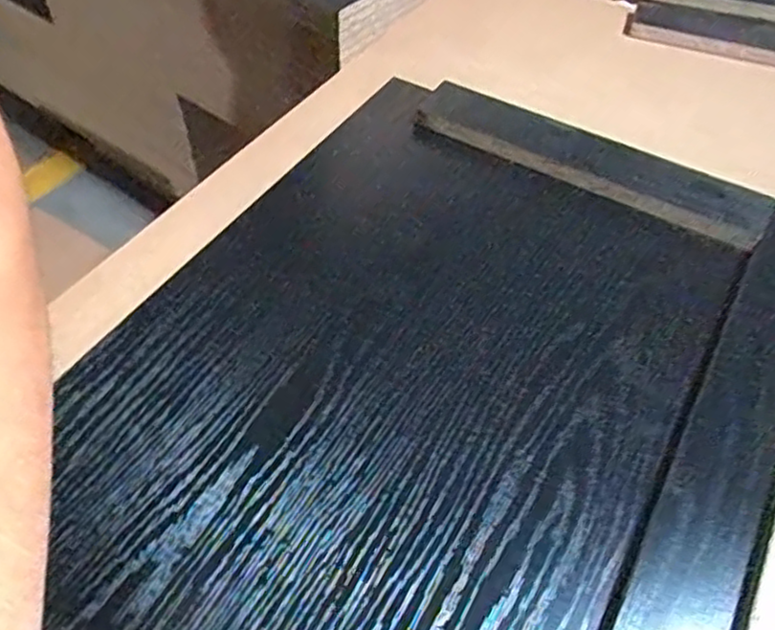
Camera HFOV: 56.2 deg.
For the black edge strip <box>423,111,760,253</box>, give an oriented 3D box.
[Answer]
[{"bbox_3d":[0.147,-0.114,0.583,0.292,0.012,0.019,28,56,21],"label":"black edge strip"}]

